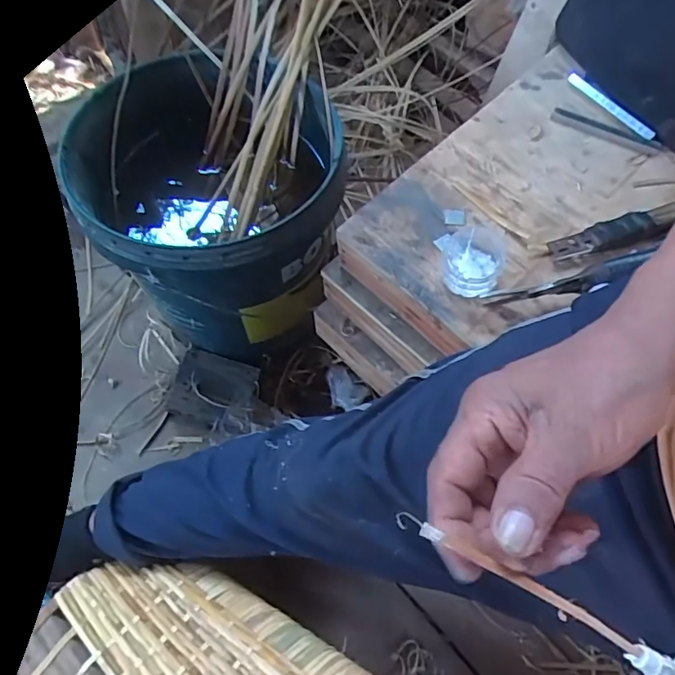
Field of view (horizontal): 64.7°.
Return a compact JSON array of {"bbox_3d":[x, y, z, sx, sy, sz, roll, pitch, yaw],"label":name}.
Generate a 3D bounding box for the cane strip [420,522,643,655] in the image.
[{"bbox_3d":[0.075,0.097,0.206,0.094,0.004,0.006,28,69,3],"label":"cane strip"}]

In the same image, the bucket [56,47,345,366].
[{"bbox_3d":[-0.136,-0.159,0.690,0.271,0.277,0.295,0,66,1],"label":"bucket"}]

